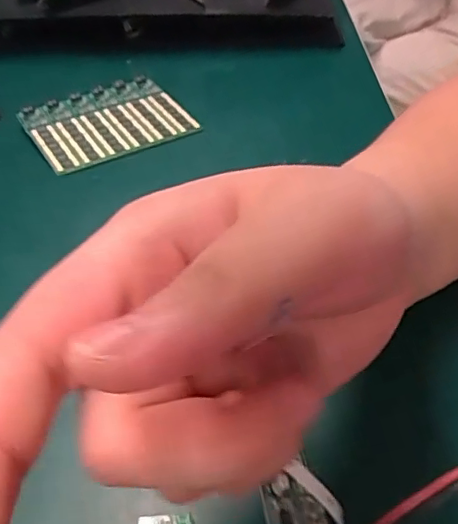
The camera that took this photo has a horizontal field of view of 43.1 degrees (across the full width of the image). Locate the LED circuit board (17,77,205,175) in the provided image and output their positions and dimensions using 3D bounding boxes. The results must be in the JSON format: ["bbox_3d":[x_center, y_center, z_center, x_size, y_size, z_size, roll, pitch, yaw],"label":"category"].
[{"bbox_3d":[-0.085,-0.101,0.405,0.104,0.012,0.081,-24,43,-23],"label":"LED circuit board"}]

